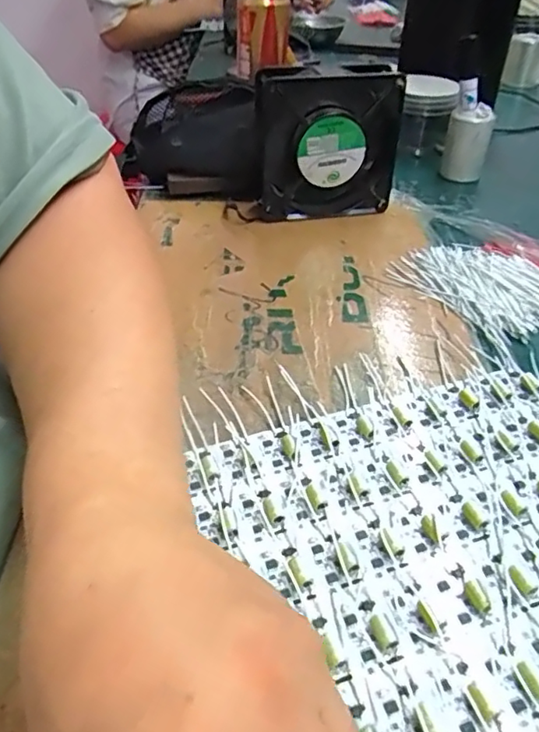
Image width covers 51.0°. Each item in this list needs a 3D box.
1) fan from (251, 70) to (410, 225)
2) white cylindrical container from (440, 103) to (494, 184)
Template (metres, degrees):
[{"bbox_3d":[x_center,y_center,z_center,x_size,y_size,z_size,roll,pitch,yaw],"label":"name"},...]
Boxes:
[{"bbox_3d":[0.051,-0.193,0.501,0.122,0.124,0.037,0,41,1],"label":"fan"},{"bbox_3d":[0.205,-0.231,0.590,0.042,0.068,0.037,11,42,13],"label":"white cylindrical container"}]

